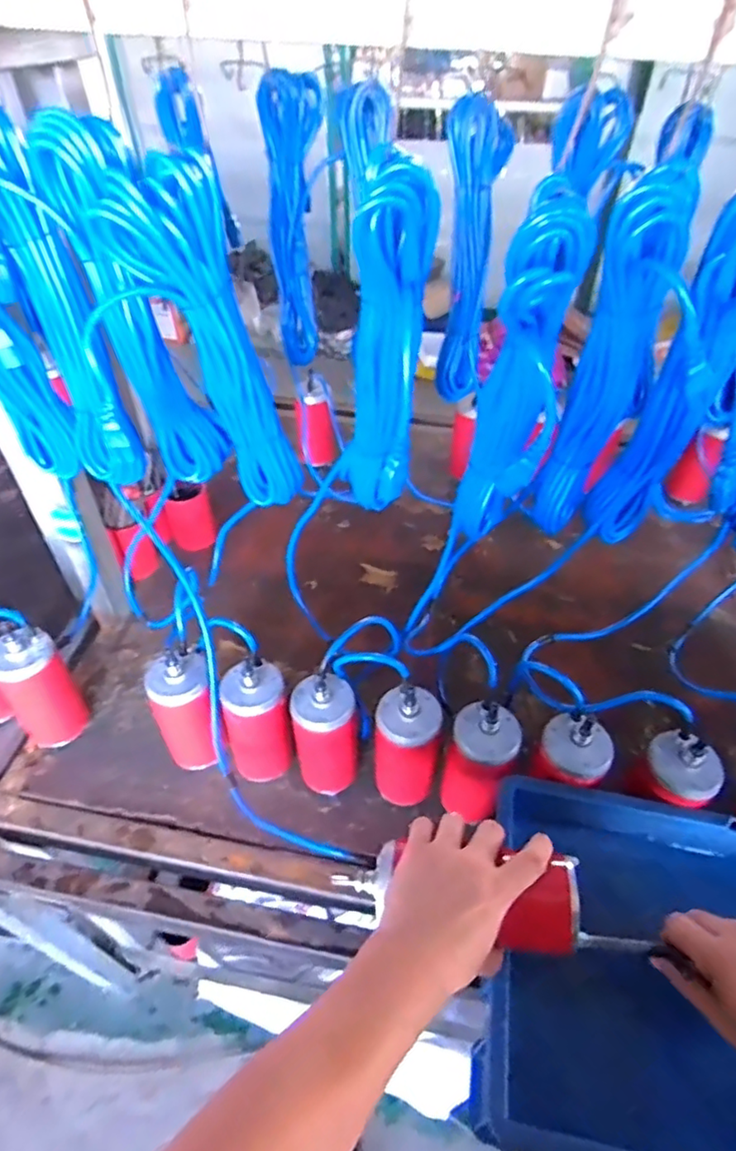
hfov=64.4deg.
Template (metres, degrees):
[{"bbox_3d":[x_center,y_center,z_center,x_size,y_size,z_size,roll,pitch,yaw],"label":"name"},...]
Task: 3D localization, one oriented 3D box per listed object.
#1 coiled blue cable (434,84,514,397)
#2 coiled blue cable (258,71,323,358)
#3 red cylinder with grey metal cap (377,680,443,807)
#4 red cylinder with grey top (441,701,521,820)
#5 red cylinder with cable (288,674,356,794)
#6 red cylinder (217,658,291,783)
[{"bbox_3d":[0.135,-0.421,0.797,0.080,0.337,0.085,3,45,2],"label":"coiled blue cable"},{"bbox_3d":[-0.099,-0.479,0.824,0.079,0.333,0.072,-3,46,-3],"label":"coiled blue cable"},{"bbox_3d":[0.047,0.218,0.722,0.070,0.198,0.069,0,45,0],"label":"red cylinder with grey metal cap"},{"bbox_3d":[0.132,0.219,0.694,0.071,0.174,0.068,0,45,0],"label":"red cylinder with grey top"},{"bbox_3d":[-0.050,0.204,0.734,0.083,0.185,0.069,-3,46,-3],"label":"red cylinder with cable"},{"bbox_3d":[-0.140,0.193,0.749,0.076,0.187,0.065,-14,47,-14],"label":"red cylinder"}]

